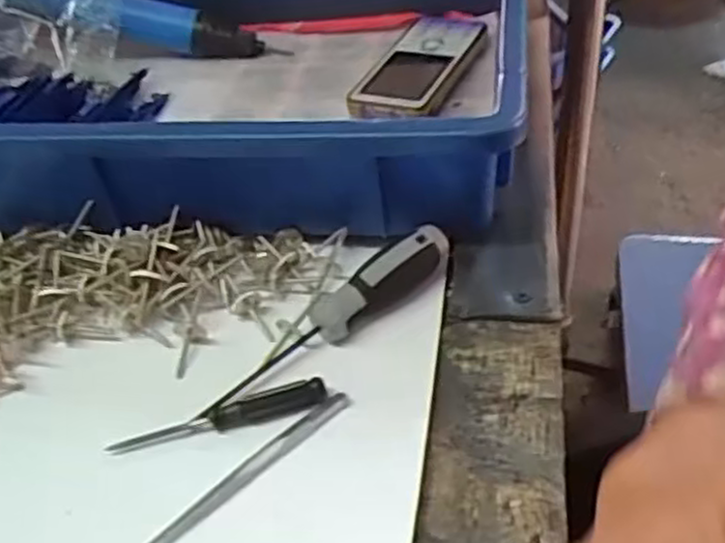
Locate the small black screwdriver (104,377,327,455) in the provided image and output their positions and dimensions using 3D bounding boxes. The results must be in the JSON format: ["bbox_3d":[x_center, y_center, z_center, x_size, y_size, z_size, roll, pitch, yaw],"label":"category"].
[{"bbox_3d":[-0.061,0.062,0.325,0.091,0.010,0.013,-12,40,-4],"label":"small black screwdriver"}]

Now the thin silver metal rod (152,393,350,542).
[{"bbox_3d":[-0.047,0.080,0.302,0.106,0.004,0.009,-34,46,-27],"label":"thin silver metal rod"}]

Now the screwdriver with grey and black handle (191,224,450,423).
[{"bbox_3d":[-0.015,0.018,0.354,0.138,0.027,0.021,-28,44,-21],"label":"screwdriver with grey and black handle"}]

